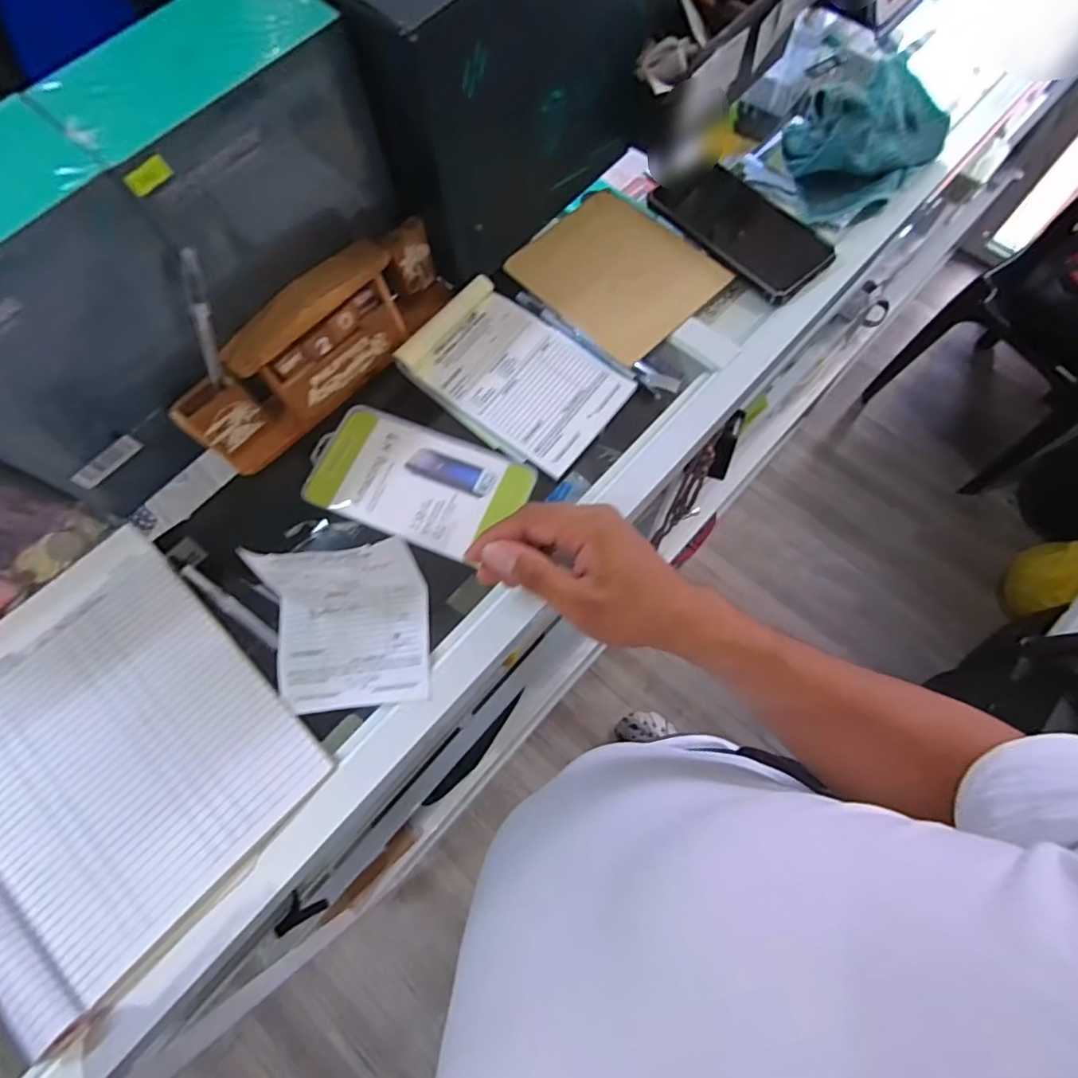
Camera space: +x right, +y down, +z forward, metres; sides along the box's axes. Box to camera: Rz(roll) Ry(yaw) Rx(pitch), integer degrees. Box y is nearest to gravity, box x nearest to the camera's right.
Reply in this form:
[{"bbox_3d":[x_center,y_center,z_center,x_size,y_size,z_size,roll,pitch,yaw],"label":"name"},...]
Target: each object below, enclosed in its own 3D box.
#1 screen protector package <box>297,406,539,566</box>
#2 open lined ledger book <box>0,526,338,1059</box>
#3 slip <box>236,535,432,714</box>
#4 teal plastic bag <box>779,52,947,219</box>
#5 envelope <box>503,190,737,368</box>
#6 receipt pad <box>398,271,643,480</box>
[{"bbox_3d":[-0.096,-0.045,0.449,0.168,0.008,0.090,21,73,9],"label":"screen protector package"},{"bbox_3d":[-0.298,0.140,0.382,0.251,0.027,0.207,41,77,15],"label":"open lined ledger book"},{"bbox_3d":[-0.133,0.061,0.382,0.105,0.071,0.094,-5,71,1],"label":"slip"},{"bbox_3d":[0.295,-0.350,0.502,0.132,0.072,0.092,-16,71,-3],"label":"teal plastic bag"},{"bbox_3d":[0.070,-0.237,0.509,0.130,0.009,0.155,-43,74,-9],"label":"envelope"},{"bbox_3d":[-0.021,-0.136,0.472,0.170,0.016,0.111,36,76,14],"label":"receipt pad"}]

